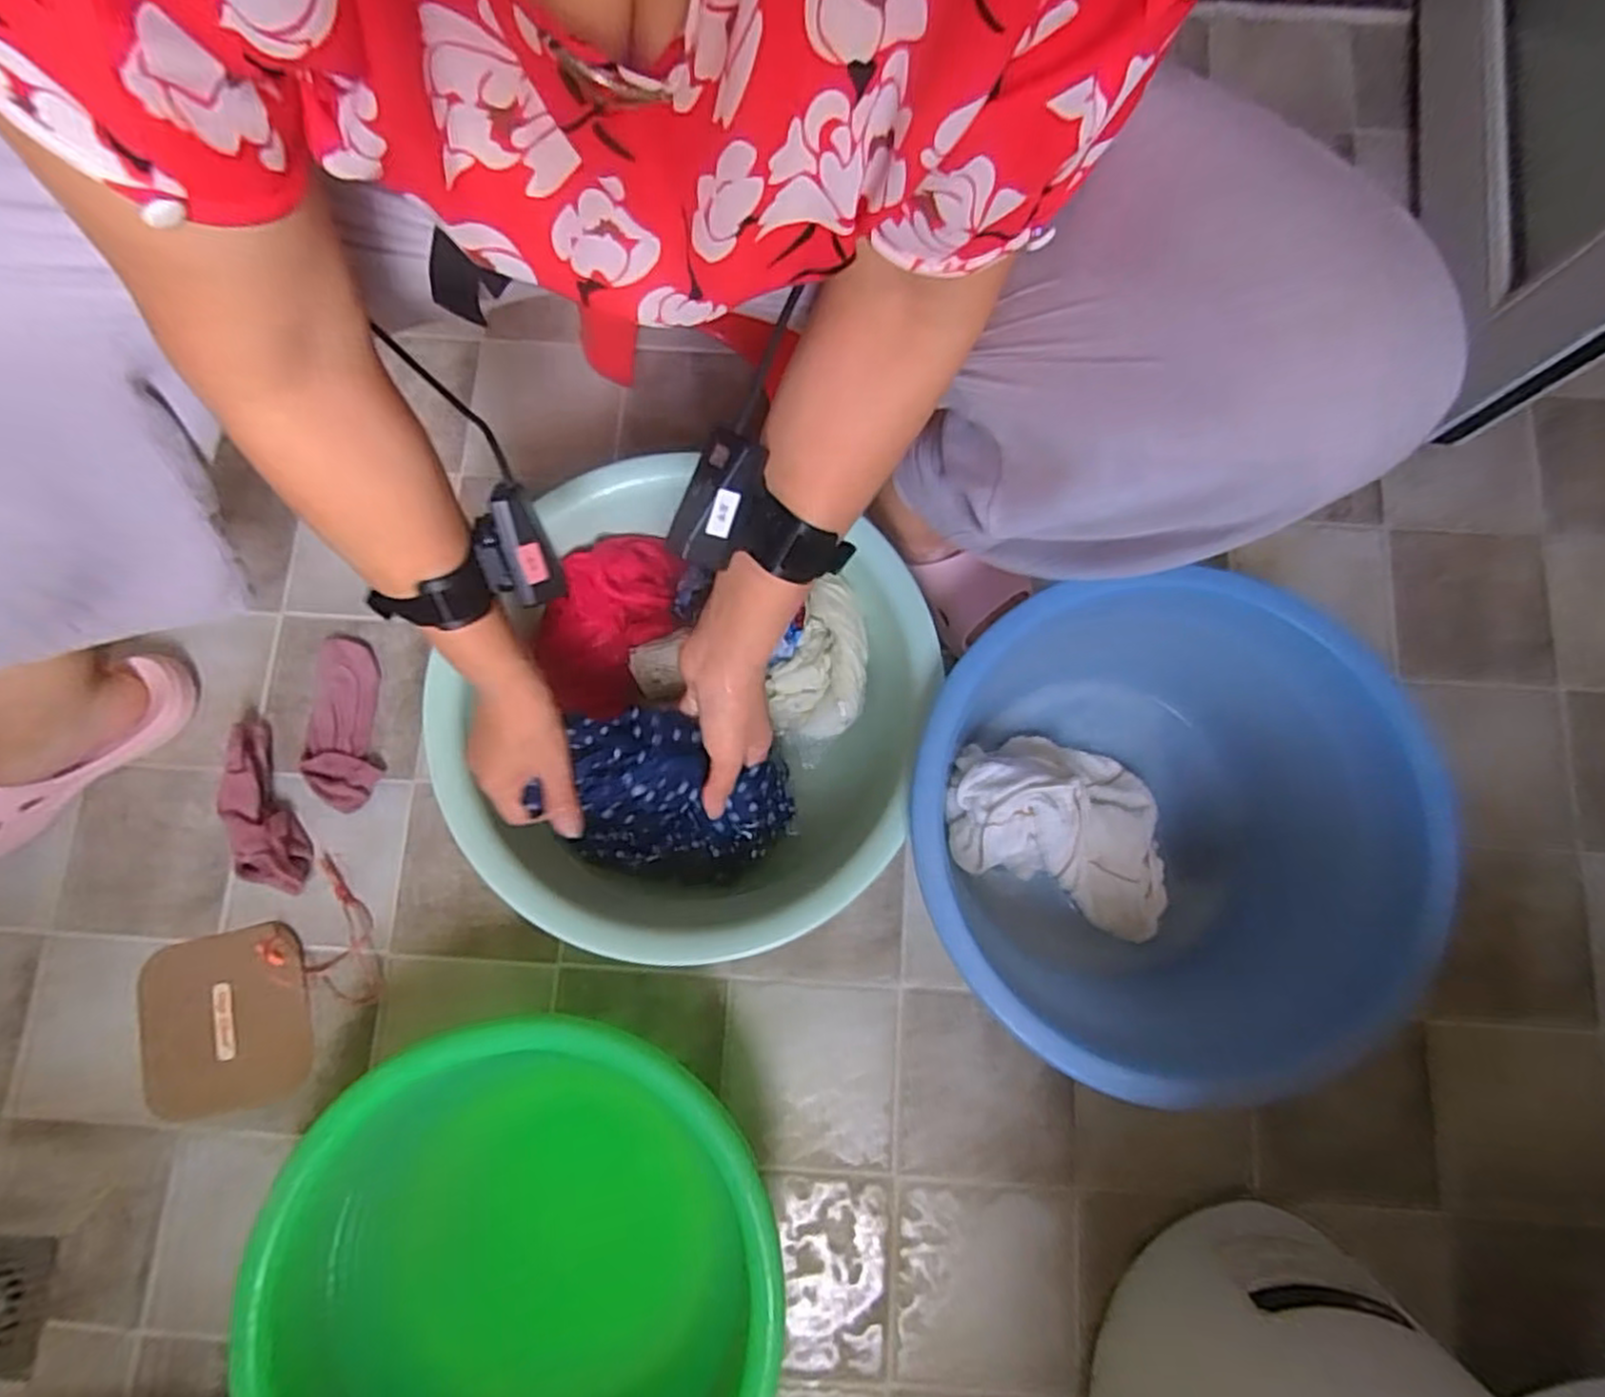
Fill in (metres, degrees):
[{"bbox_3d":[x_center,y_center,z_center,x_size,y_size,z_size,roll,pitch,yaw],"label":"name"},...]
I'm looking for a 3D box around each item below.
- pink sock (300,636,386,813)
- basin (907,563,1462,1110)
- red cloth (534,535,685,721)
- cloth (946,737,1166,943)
[{"bbox_3d":[-0.423,0.021,0.681,0.067,0.025,0.159,-9,80,-3],"label":"pink sock"},{"bbox_3d":[0.248,0.090,0.602,0.330,0.175,0.350,0,79,-1],"label":"basin"},{"bbox_3d":[-0.163,-0.065,0.630,0.086,0.044,0.157,19,78,5],"label":"red cloth"},{"bbox_3d":[0.223,0.105,0.643,0.200,0.056,0.134,23,80,3],"label":"cloth"}]

